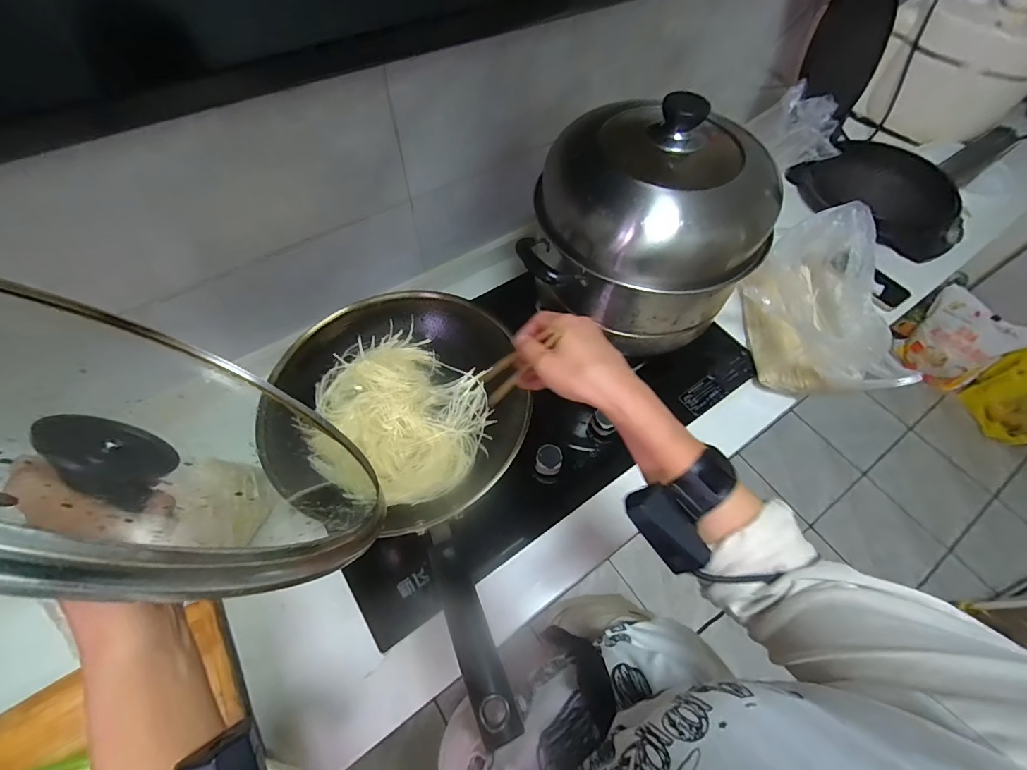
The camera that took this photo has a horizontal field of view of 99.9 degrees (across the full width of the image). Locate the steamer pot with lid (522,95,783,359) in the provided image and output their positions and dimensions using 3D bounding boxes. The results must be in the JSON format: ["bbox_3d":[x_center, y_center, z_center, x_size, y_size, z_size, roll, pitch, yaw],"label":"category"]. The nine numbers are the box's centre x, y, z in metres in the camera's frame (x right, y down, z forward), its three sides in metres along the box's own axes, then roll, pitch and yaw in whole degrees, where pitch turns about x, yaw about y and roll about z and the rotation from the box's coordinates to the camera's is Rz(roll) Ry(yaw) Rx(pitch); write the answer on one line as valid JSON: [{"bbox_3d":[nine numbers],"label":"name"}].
[{"bbox_3d":[0.178,-0.235,0.577,0.286,0.244,0.289,10,61,4],"label":"steamer pot with lid"}]

